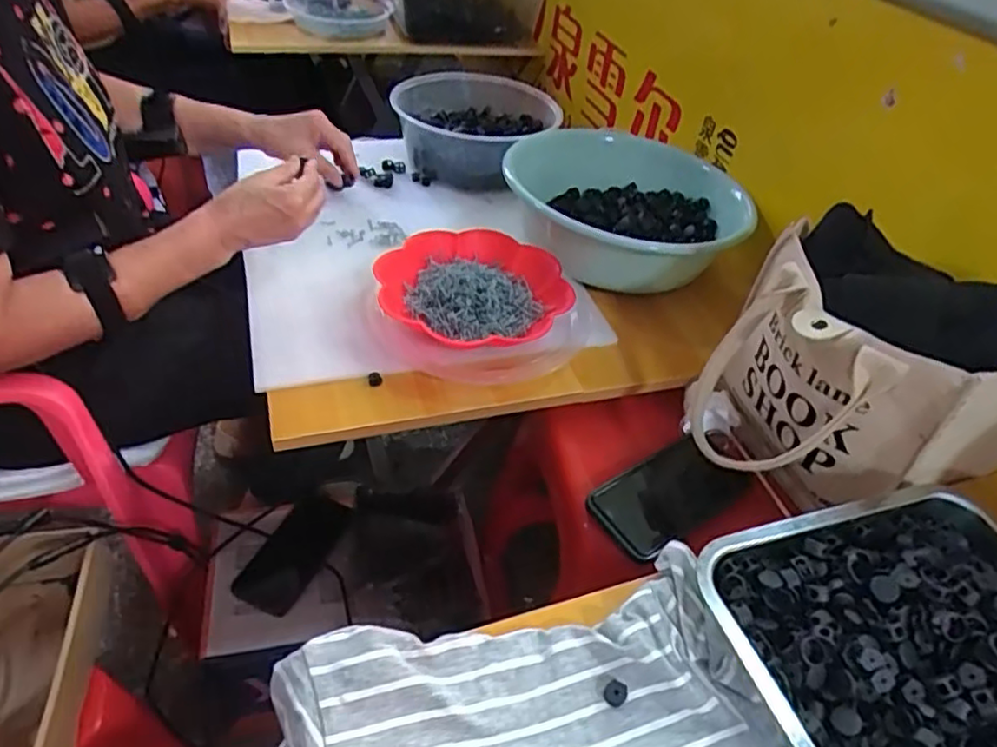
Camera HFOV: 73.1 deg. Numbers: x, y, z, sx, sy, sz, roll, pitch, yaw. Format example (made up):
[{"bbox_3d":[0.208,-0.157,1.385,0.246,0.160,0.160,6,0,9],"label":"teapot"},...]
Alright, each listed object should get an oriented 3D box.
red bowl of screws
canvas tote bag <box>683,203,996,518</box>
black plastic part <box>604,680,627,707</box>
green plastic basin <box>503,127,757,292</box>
[{"bbox_3d":[-0.029,-0.084,0.726,0.201,0.050,0.181,28,46,20],"label":"red bowl of screws"},{"bbox_3d":[0.282,0.015,0.579,0.198,0.214,0.226,-18,49,-26],"label":"canvas tote bag"},{"bbox_3d":[0.071,0.192,0.406,0.013,0.008,0.015,24,45,16],"label":"black plastic part"},{"bbox_3d":[0.154,-0.210,0.846,0.269,0.099,0.269,1,42,-1],"label":"green plastic basin"}]

